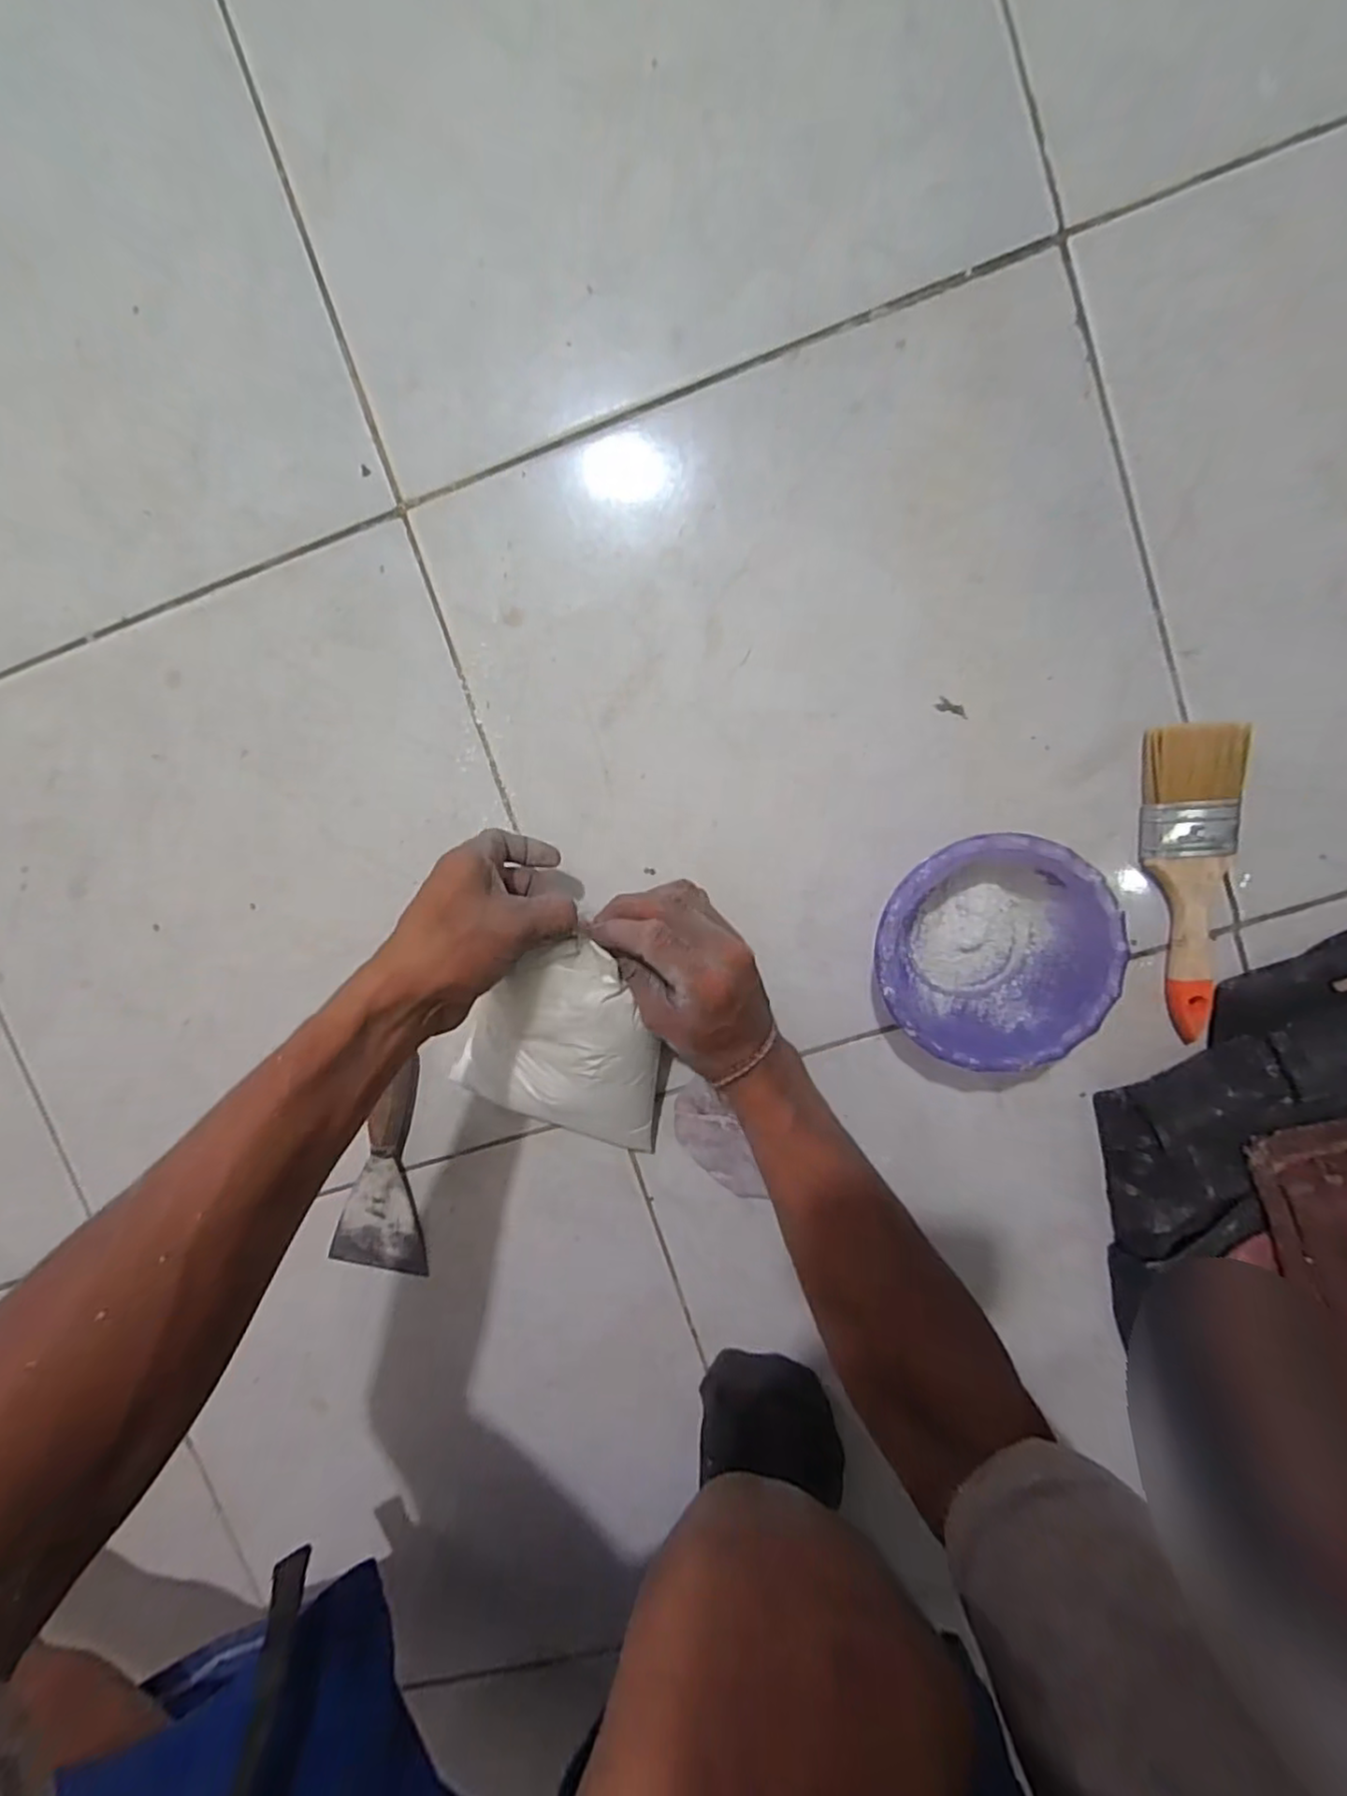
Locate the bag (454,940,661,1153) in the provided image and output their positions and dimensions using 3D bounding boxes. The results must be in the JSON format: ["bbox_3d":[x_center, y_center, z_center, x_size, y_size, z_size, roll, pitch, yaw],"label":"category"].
[{"bbox_3d":[-0.065,0.082,0.394,0.133,0.045,0.145,23,121,5],"label":"bag"}]

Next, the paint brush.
[{"bbox_3d":[0.307,-0.008,0.391,0.051,0.017,0.181,-4,97,5],"label":"paint brush"}]

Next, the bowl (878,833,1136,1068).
[{"bbox_3d":[0.179,0.027,0.386,0.123,0.060,0.124,1,97,4],"label":"bowl"}]

